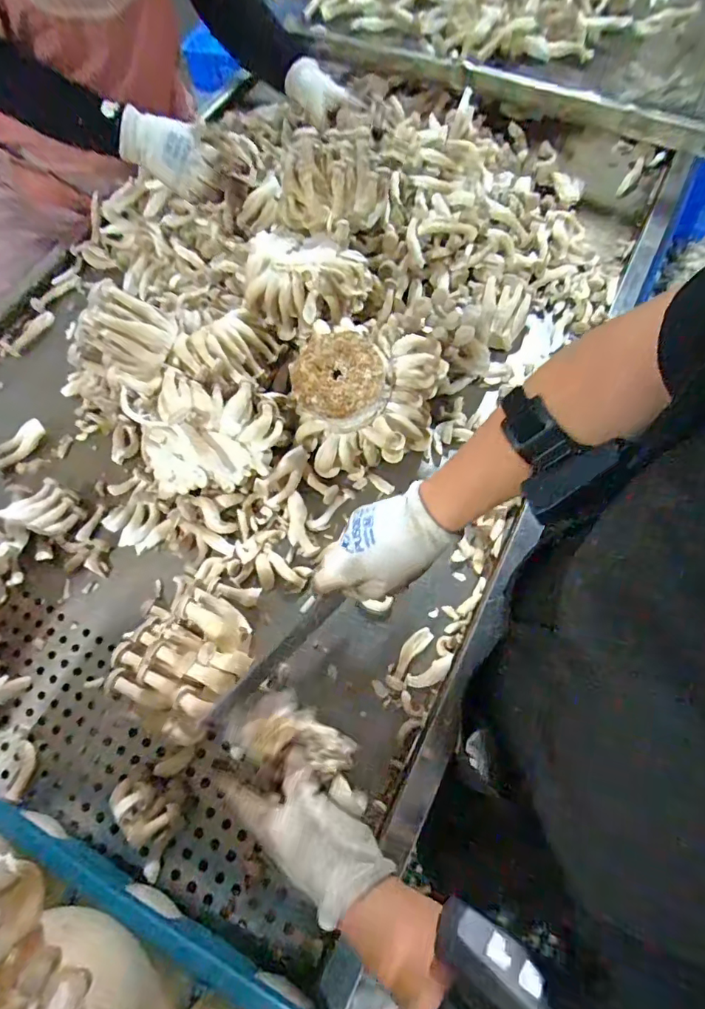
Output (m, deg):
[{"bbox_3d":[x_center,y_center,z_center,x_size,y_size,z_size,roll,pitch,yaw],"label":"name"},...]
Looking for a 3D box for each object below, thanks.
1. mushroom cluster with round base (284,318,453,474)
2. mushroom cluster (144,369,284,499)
[{"bbox_3d":[0.014,-0.127,0.601,0.165,0.120,0.163,18,67,11],"label":"mushroom cluster with round base"},{"bbox_3d":[-0.165,-0.090,0.592,0.157,0.093,0.119,-3,64,2],"label":"mushroom cluster"}]

